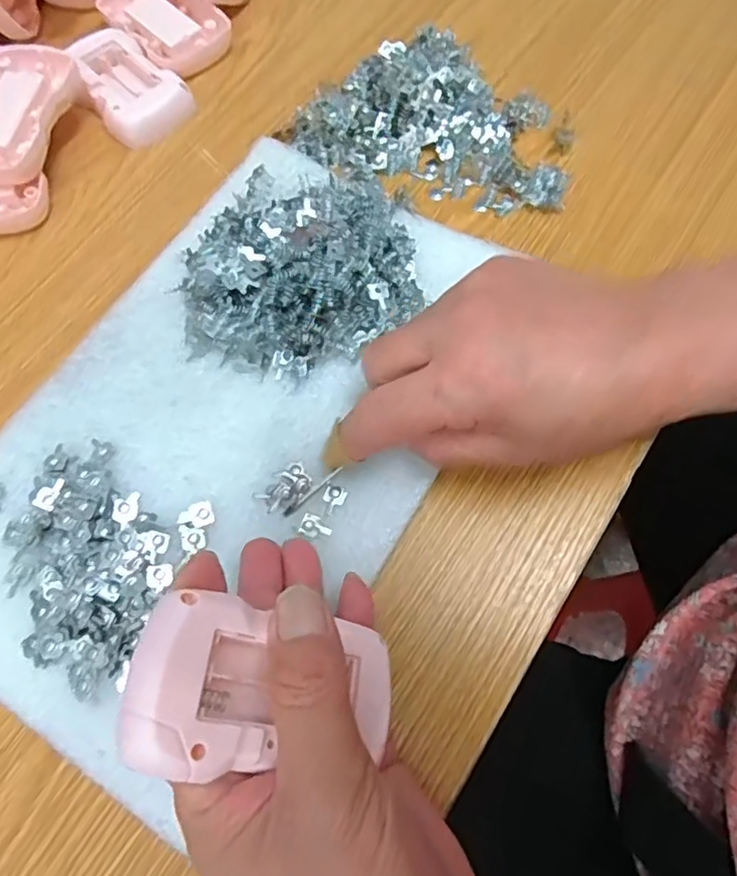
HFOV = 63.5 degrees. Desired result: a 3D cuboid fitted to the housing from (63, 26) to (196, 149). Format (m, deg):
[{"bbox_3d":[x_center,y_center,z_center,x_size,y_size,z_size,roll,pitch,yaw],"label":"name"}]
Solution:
[{"bbox_3d":[-0.148,-0.222,0.373,0.052,0.017,0.086,-32,73,-11],"label":"housing"}]

